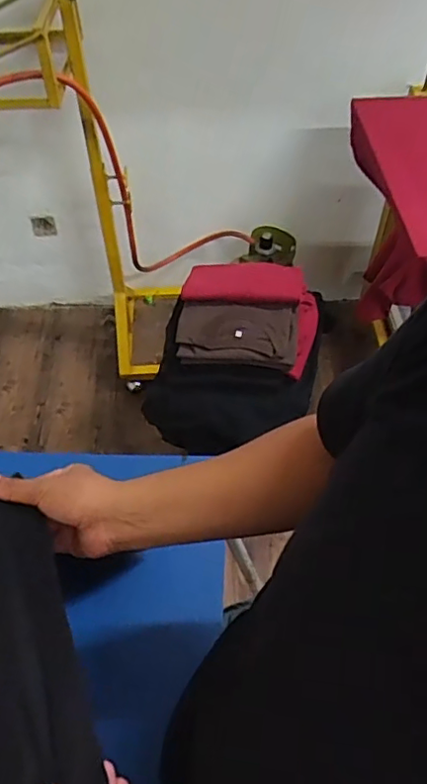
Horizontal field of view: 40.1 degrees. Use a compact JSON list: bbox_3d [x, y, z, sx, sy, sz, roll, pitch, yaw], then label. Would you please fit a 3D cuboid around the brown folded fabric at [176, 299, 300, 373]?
[{"bbox_3d":[0.051,-0.124,1.247,0.247,0.035,0.133,4,76,4],"label":"brown folded fabric"}]

